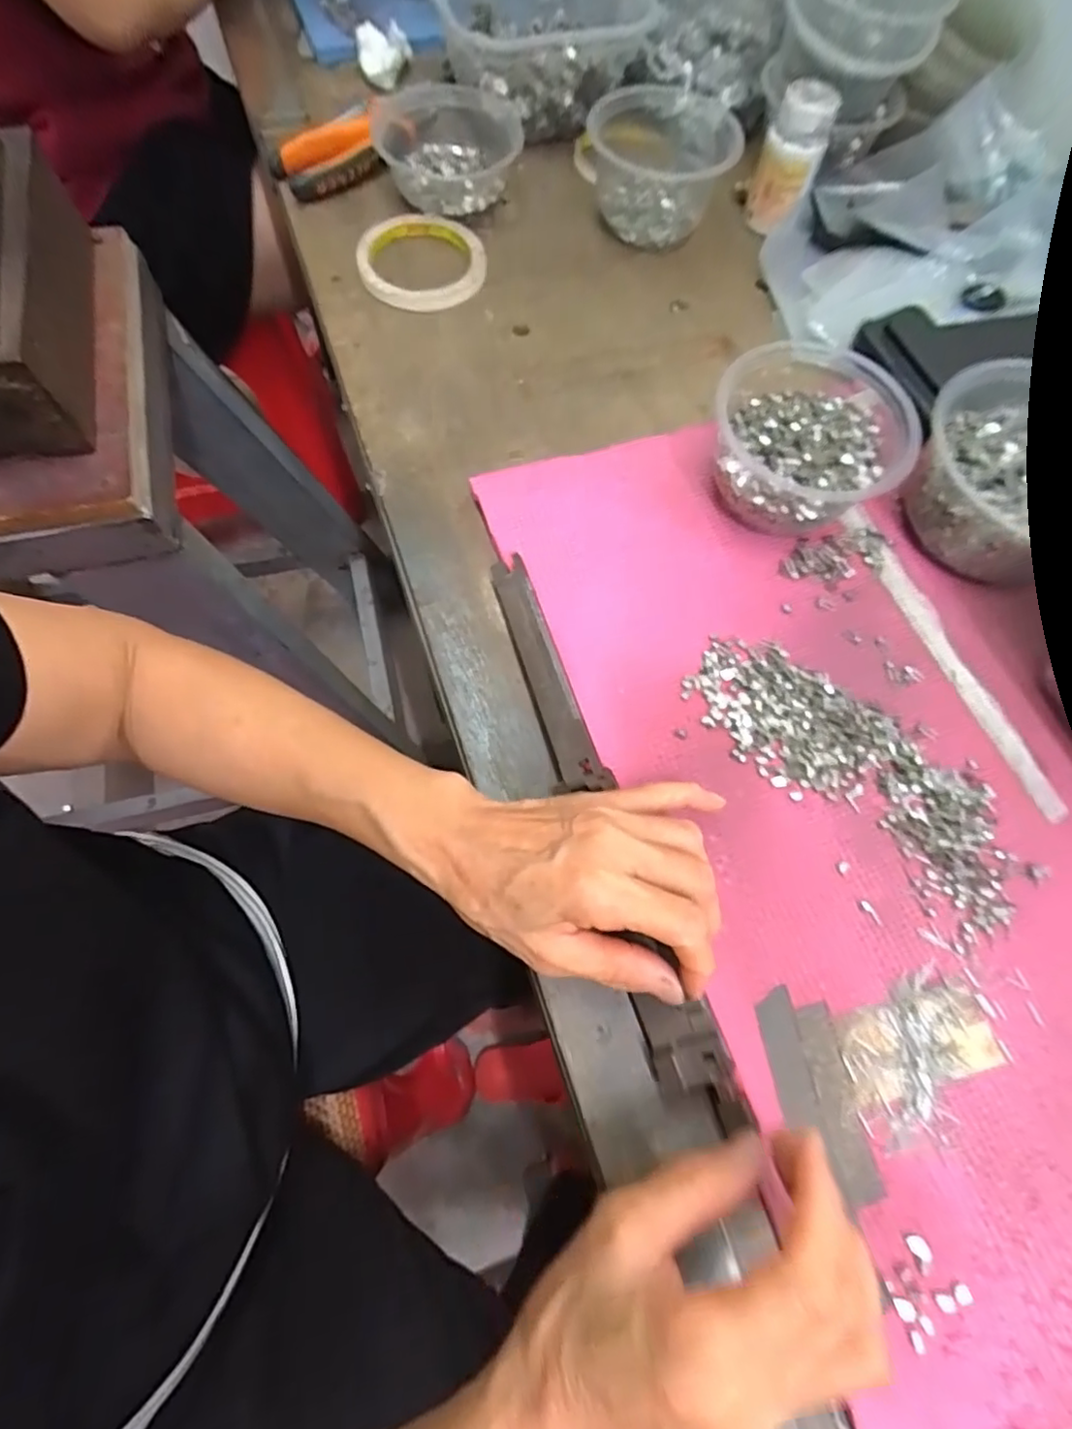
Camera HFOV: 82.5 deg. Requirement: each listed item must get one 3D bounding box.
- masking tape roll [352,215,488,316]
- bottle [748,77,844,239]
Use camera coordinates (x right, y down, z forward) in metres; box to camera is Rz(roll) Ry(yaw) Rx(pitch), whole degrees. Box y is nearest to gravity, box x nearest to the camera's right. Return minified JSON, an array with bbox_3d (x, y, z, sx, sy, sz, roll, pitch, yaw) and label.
[{"bbox_3d":[-0.087,-0.348,0.469,0.095,0.008,0.095,0,70,-1],"label":"masking tape roll"},{"bbox_3d":[0.202,-0.442,0.485,0.044,0.073,0.055,20,70,6],"label":"bottle"}]

